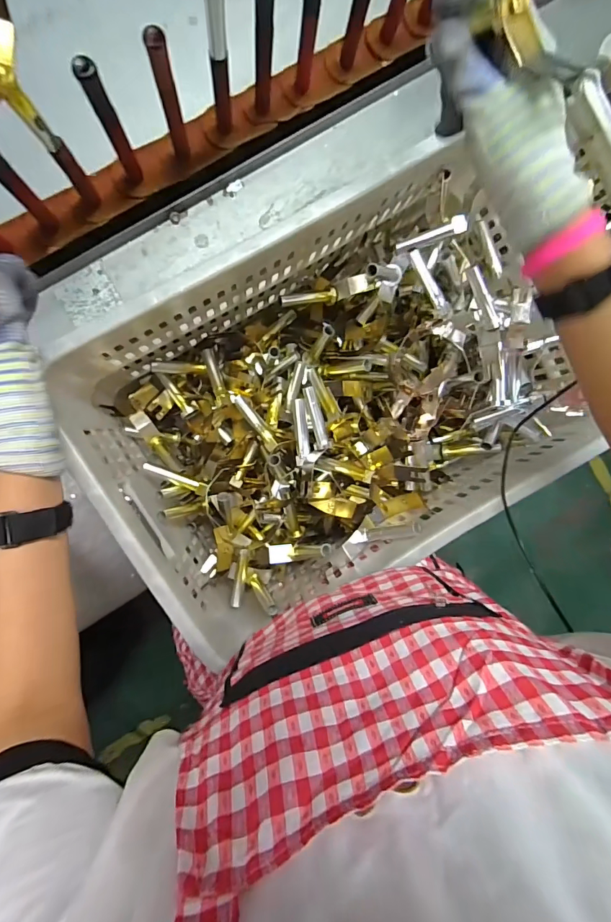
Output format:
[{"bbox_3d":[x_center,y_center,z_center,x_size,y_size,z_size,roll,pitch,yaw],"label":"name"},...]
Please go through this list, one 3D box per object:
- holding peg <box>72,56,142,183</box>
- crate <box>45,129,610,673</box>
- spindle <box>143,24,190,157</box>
[{"bbox_3d":[-0.172,-0.297,0.391,0.016,0.145,0.016,-19,94,-5],"label":"holding peg"},{"bbox_3d":[0.033,-0.063,0.507,0.493,0.195,0.341,-28,95,-4],"label":"crate"},{"bbox_3d":[-0.122,-0.324,0.395,0.016,0.140,0.011,-9,93,-6],"label":"spindle"}]

